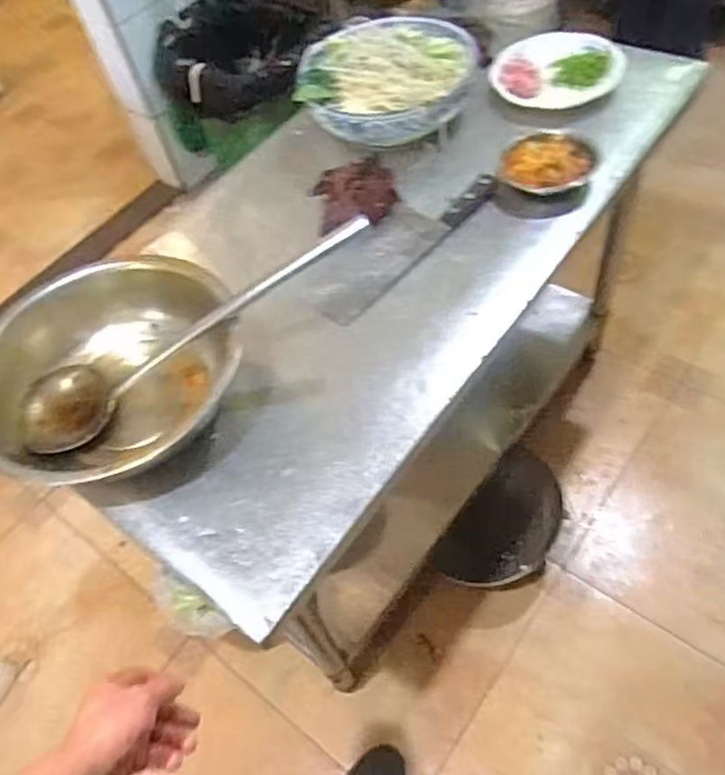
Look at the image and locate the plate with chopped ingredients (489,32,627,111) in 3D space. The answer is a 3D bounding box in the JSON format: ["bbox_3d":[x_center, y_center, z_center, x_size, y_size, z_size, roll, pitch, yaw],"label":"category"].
[{"bbox_3d":[0.347,-0.577,1.204,0.223,0.034,0.188,0,55,9],"label":"plate with chopped ingredients"}]

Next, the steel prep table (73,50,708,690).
[{"bbox_3d":[0.072,-0.086,1.302,0.684,0.697,1.165,31,65,27],"label":"steel prep table"}]

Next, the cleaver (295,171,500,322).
[{"bbox_3d":[0.051,-0.232,1.020,0.117,0.027,0.337,36,67,29],"label":"cleaver"}]

